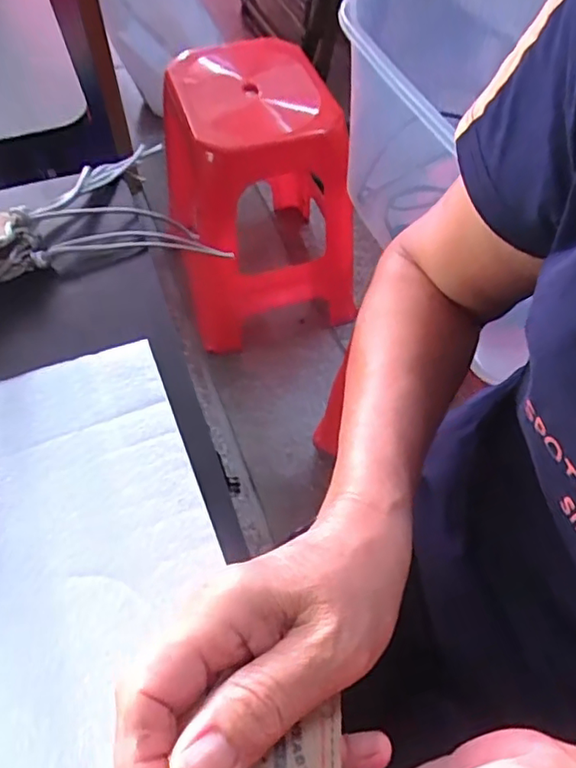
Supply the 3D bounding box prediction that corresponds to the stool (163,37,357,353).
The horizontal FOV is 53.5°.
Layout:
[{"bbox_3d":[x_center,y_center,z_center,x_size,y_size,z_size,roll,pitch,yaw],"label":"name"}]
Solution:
[{"bbox_3d":[-0.049,-0.374,1.140,0.336,0.452,0.336,-11,59,-8],"label":"stool"}]

